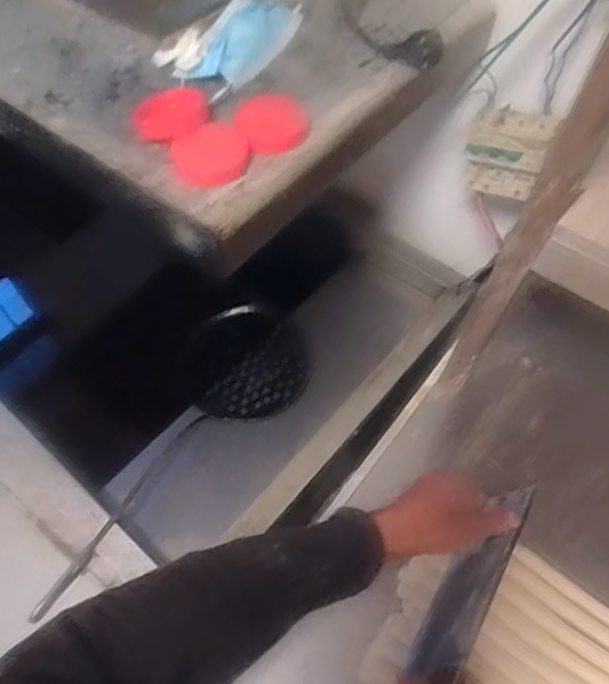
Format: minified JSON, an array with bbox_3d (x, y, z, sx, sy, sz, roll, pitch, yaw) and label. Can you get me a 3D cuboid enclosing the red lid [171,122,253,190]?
[{"bbox_3d":[-0.081,-0.166,0.476,0.067,0.012,0.068,0,58,-1],"label":"red lid"}]

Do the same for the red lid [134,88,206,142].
[{"bbox_3d":[-0.126,-0.218,0.510,0.065,0.009,0.078,-2,58,-2],"label":"red lid"}]

